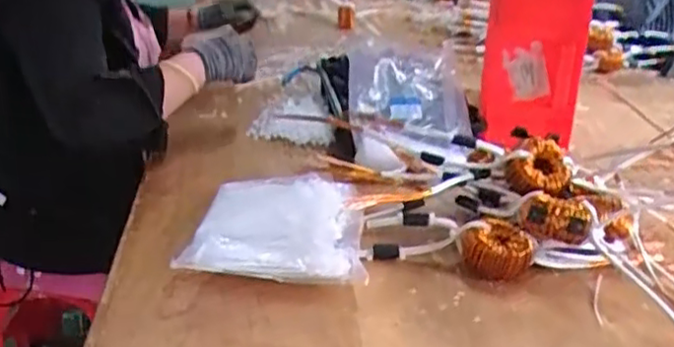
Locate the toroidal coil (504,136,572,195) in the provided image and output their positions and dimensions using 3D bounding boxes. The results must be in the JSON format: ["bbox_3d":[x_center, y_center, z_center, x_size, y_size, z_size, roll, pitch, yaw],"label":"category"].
[{"bbox_3d":[0.256,-0.006,0.845,0.074,0.035,0.076,-34,74,-11],"label":"toroidal coil"}]

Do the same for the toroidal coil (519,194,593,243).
[{"bbox_3d":[0.252,0.051,0.771,0.061,0.039,0.063,3,24,-2],"label":"toroidal coil"}]

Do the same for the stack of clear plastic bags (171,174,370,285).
[{"bbox_3d":[-0.070,0.052,0.823,0.208,0.072,0.212,4,24,0],"label":"stack of clear plastic bags"}]

